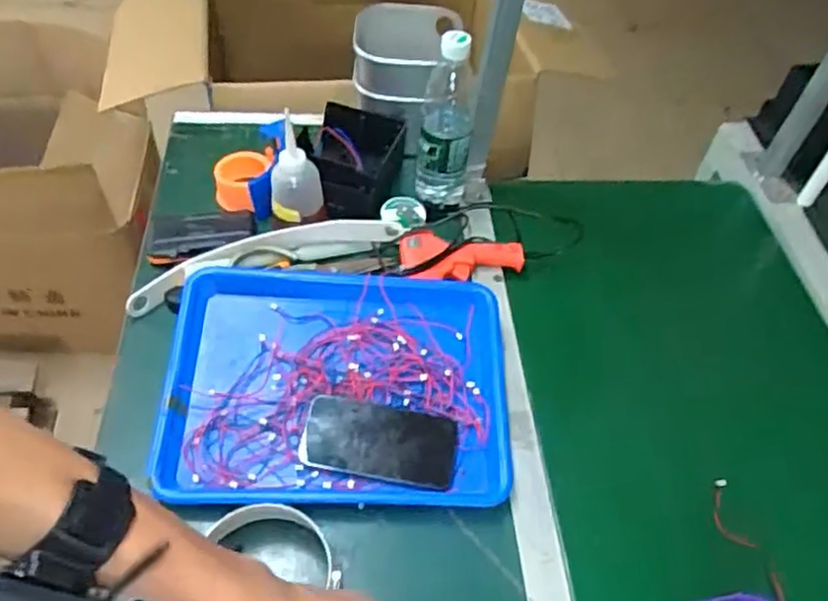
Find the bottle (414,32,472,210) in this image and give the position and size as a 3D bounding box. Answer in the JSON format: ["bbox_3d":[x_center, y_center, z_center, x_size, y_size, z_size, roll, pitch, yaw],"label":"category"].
[{"bbox_3d":[0.041,-0.223,0.845,0.066,0.229,0.074,7,53,1],"label":"bottle"}]

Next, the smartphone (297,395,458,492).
[{"bbox_3d":[-0.034,0.137,0.666,0.148,0.009,0.075,9,60,2],"label":"smartphone"}]

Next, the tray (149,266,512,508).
[{"bbox_3d":[-0.076,0.084,0.699,0.343,0.041,0.253,2,53,-3],"label":"tray"}]

